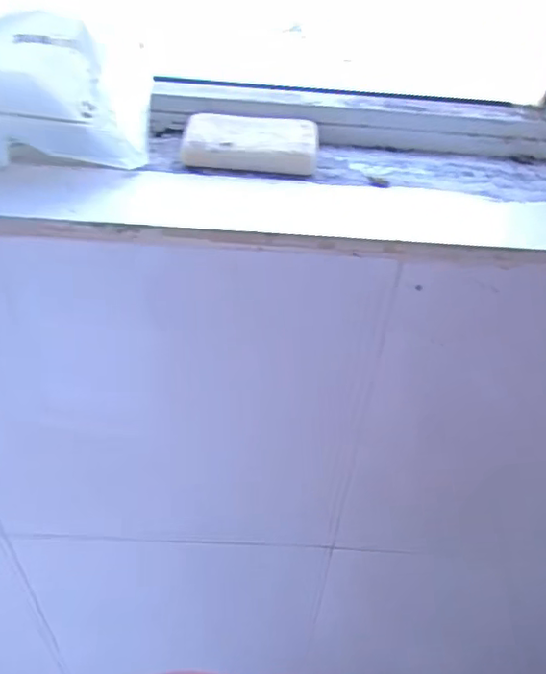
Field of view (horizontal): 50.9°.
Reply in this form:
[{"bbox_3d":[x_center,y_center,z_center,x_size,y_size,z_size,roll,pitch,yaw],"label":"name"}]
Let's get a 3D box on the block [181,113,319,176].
[{"bbox_3d":[-0.015,-0.132,0.390,0.089,0.019,0.050,2,41,-2],"label":"block"}]

